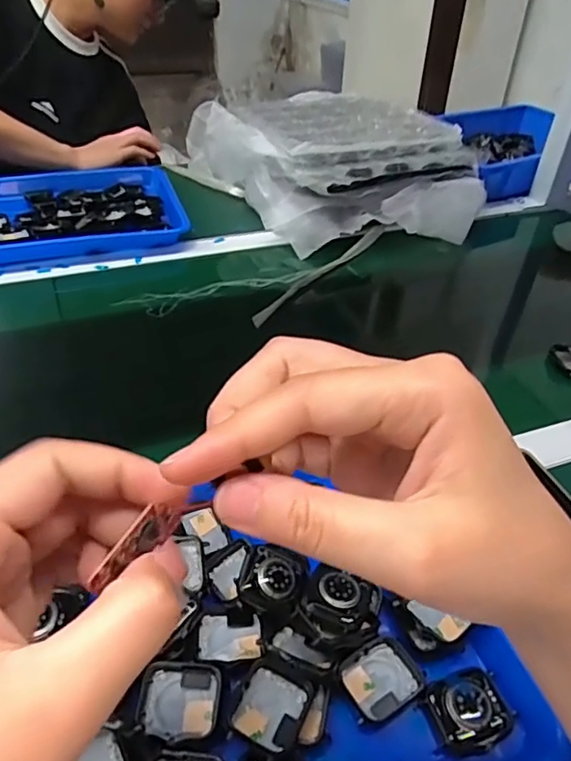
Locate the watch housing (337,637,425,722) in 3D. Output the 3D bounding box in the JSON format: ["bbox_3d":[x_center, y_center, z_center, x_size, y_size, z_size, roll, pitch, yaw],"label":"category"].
[{"bbox_3d":[0.053,0.166,0.325,0.042,0.004,0.037,-21,46,-26],"label":"watch housing"}]

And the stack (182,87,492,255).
[{"bbox_3d":[0.061,-0.329,0.850,0.311,0.094,0.452,-16,44,-22],"label":"stack"}]

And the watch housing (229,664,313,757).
[{"bbox_3d":[-0.007,0.172,0.303,0.034,0.012,0.041,18,42,17],"label":"watch housing"}]

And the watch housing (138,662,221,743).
[{"bbox_3d":[-0.056,0.170,0.302,0.041,0.011,0.037,3,40,0],"label":"watch housing"}]

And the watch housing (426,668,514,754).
[{"bbox_3d":[0.100,0.179,0.311,0.039,0.009,0.036,-17,51,-3],"label":"watch housing"}]

